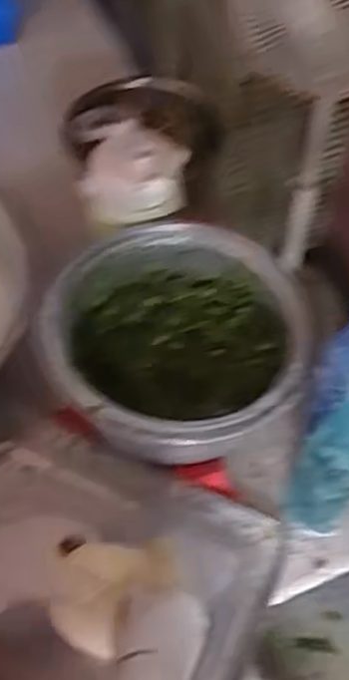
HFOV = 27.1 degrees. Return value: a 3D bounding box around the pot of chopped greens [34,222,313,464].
[{"bbox_3d":[-0.003,0.006,0.720,0.227,0.111,0.244,0,55,0],"label":"pot of chopped greens"}]

